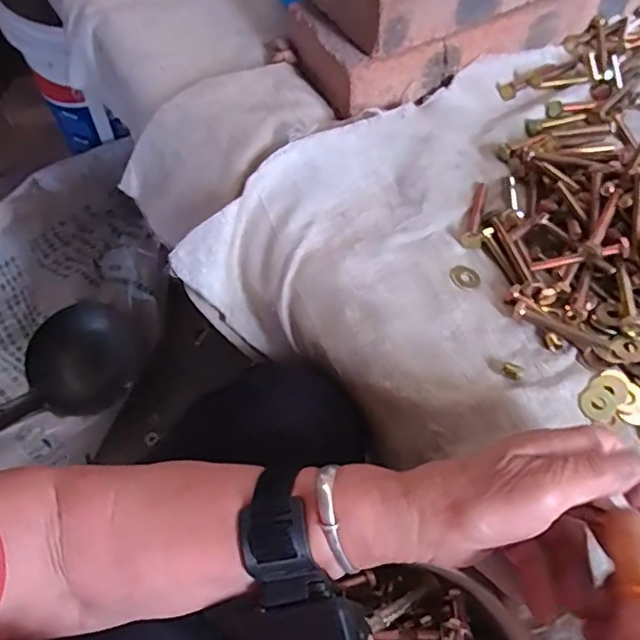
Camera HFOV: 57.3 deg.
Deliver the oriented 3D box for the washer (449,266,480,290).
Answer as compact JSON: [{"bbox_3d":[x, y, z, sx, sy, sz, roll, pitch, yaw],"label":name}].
[{"bbox_3d":[0.105,-0.031,0.425,0.023,0.004,0.020,5,61,-11],"label":"washer"}]

